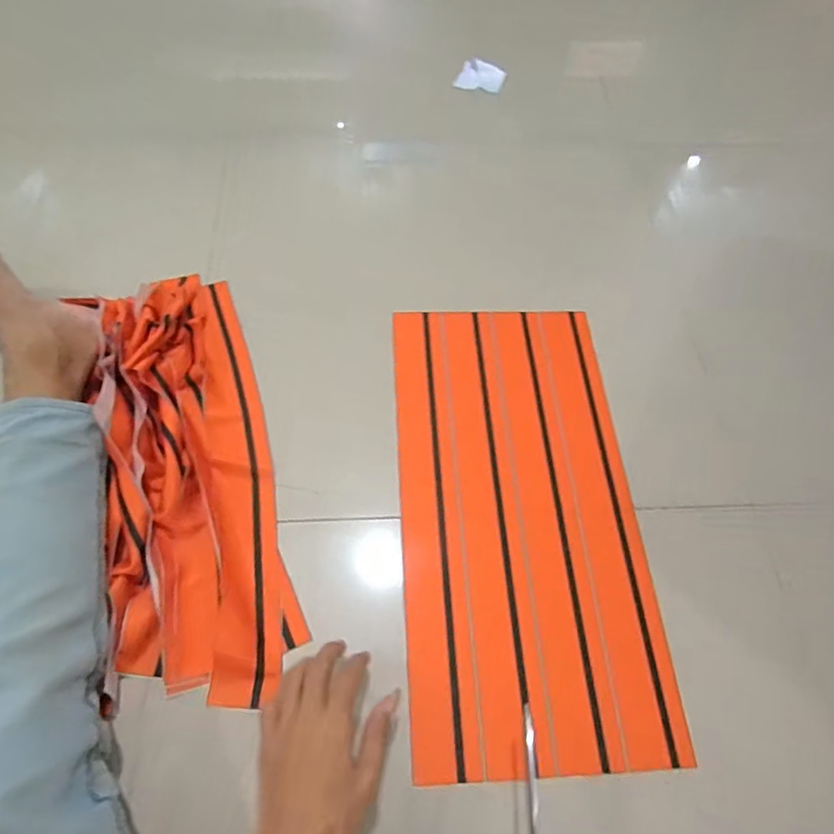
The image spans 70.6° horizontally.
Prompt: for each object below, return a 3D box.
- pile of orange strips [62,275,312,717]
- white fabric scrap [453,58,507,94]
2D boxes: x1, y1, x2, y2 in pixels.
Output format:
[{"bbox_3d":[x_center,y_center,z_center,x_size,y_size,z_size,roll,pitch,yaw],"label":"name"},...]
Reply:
[{"bbox_3d":[-0.233,0.039,0.587,0.169,0.047,0.453,-17,63,-13],"label":"pile of orange strips"},{"bbox_3d":[0.108,-0.567,0.982,0.082,0.039,0.032,26,62,10],"label":"white fabric scrap"}]

